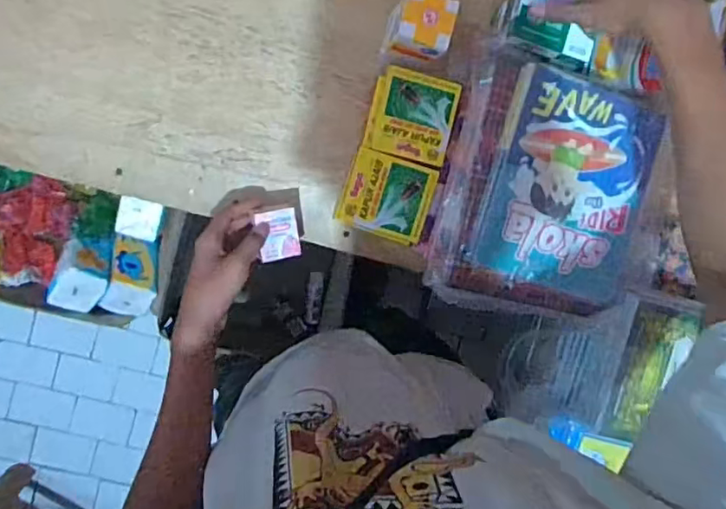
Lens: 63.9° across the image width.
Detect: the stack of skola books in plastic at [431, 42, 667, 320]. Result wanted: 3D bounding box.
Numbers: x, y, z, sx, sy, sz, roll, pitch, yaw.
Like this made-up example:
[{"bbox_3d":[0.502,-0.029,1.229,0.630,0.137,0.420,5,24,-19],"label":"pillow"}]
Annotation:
[{"bbox_3d":[0.205,-0.069,0.633,0.222,0.076,0.264,12,94,-8],"label":"stack of skola books in plastic"}]

